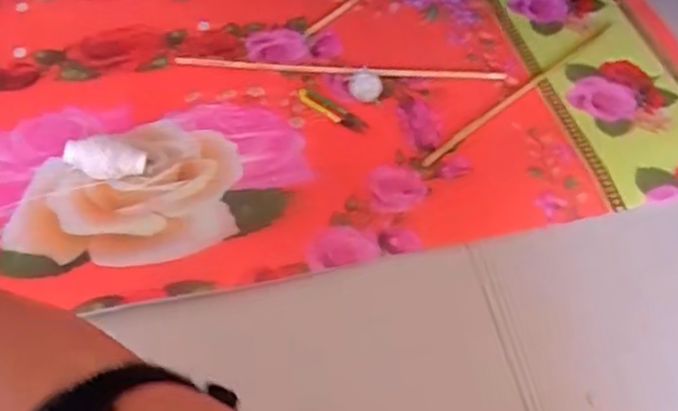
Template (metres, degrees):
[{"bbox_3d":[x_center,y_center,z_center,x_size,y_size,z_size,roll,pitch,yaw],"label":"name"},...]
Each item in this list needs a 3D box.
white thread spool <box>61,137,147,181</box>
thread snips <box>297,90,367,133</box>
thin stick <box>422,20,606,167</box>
[{"bbox_3d":[-0.320,-0.066,0.951,0.106,0.043,0.052,3,51,1],"label":"white thread spool"},{"bbox_3d":[-0.011,-0.146,1.071,0.132,0.017,0.030,29,56,20],"label":"thread snips"},{"bbox_3d":[0.294,-0.185,1.110,0.463,0.008,0.018,-35,60,-26],"label":"thin stick"}]

